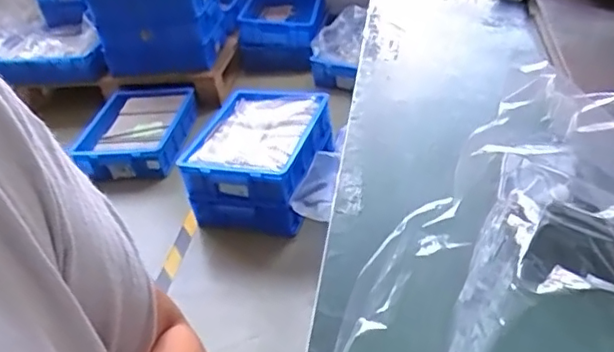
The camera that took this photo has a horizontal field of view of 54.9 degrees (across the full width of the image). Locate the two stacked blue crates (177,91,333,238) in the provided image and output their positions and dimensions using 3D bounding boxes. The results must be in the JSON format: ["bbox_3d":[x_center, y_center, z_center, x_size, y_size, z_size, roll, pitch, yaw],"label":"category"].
[{"bbox_3d":[-0.130,-0.052,1.708,0.354,0.217,0.441,3,38,17],"label":"two stacked blue crates"}]

